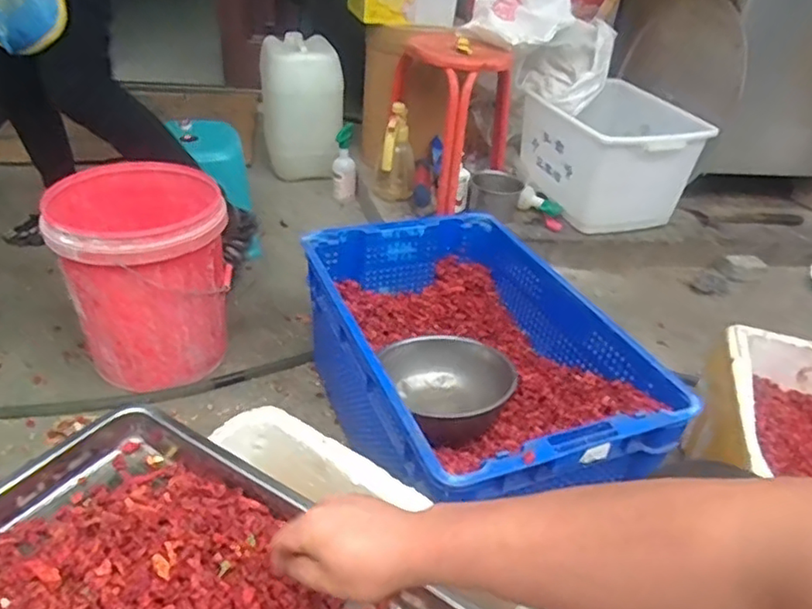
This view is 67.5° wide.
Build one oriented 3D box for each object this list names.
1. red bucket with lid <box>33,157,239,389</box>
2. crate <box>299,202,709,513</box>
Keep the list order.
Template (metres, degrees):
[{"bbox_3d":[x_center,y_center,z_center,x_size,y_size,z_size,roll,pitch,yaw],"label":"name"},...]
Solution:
[{"bbox_3d":[-0.509,-0.054,1.209,0.285,0.343,0.285,-8,37,-20],"label":"red bucket with lid"},{"bbox_3d":[0.099,0.111,1.082,0.423,0.267,0.634,-10,37,-22],"label":"crate"}]

